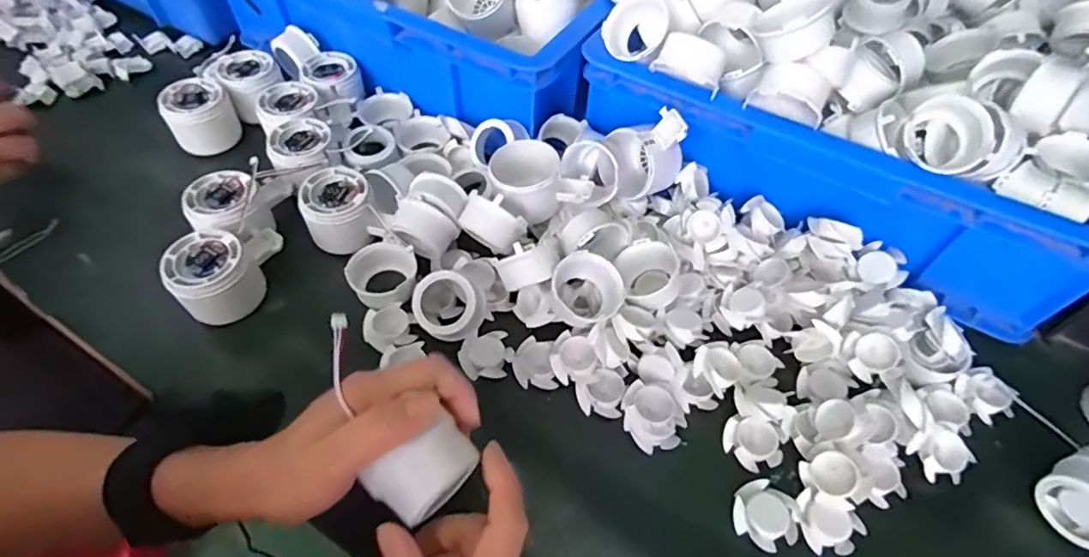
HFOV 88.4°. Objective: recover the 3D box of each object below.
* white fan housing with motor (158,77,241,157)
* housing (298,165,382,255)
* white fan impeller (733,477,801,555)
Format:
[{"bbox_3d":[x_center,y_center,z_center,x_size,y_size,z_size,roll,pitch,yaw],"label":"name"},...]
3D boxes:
[{"bbox_3d":[-0.330,-0.155,0.539,0.058,0.050,0.054,-29,60,-21],"label":"white fan housing with motor"},{"bbox_3d":[-0.173,-0.055,0.474,0.056,0.047,0.060,-21,58,-17],"label":"housing"},{"bbox_3d":[0.144,0.154,0.365,0.040,0.016,0.039,1,54,-2],"label":"white fan impeller"}]

